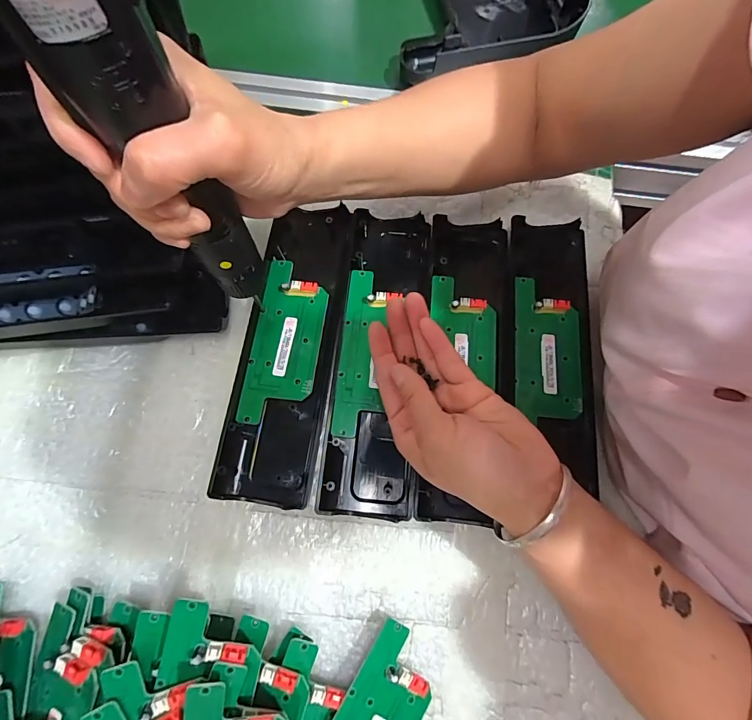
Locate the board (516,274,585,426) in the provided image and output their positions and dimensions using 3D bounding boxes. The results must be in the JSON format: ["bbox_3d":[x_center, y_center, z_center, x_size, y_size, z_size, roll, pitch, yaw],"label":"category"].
[{"bbox_3d":[0.140,-0.011,0.313,0.051,0.008,0.114,5,74,1],"label":"board"}]

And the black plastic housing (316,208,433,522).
[{"bbox_3d":[0.004,-0.009,0.311,0.069,0.015,0.248,5,74,1],"label":"black plastic housing"}]

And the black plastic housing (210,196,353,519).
[{"bbox_3d":[-0.069,-0.019,0.313,0.069,0.019,0.251,8,74,2],"label":"black plastic housing"}]

